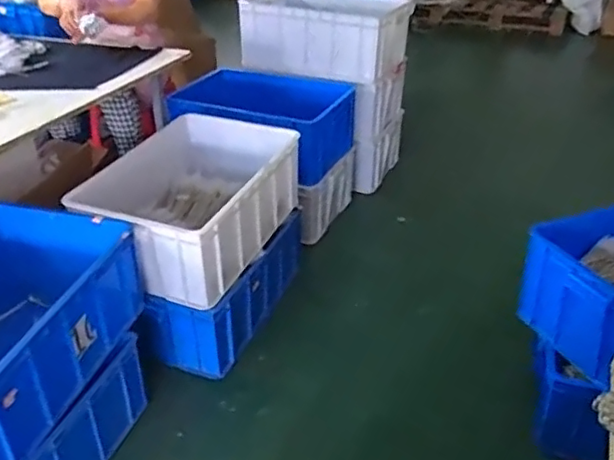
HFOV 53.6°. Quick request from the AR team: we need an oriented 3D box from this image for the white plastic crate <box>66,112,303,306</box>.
[{"bbox_3d":[-0.330,-0.091,1.755,0.432,0.235,0.608,14,36,20],"label":"white plastic crate"}]

